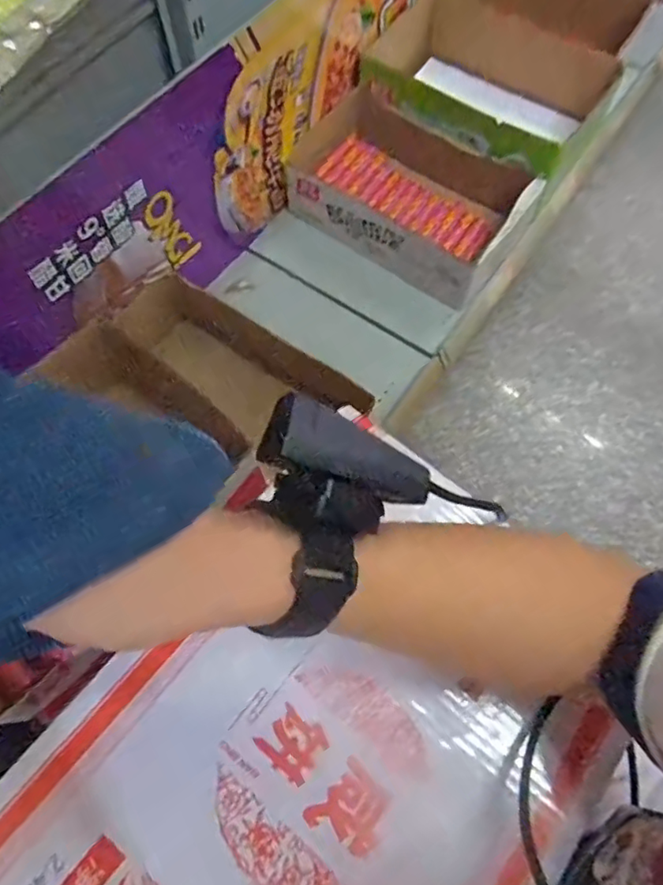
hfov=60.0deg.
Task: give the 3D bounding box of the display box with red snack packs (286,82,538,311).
[{"bbox_3d":[0.123,-0.404,0.930,0.336,0.107,0.214,35,72,12],"label":"display box with red snack packs"}]

